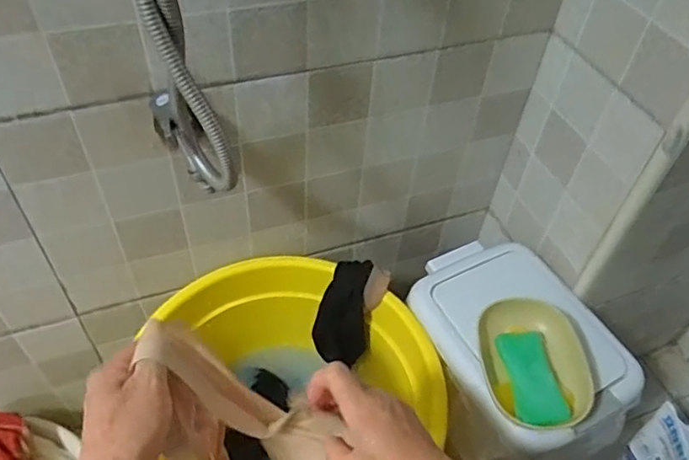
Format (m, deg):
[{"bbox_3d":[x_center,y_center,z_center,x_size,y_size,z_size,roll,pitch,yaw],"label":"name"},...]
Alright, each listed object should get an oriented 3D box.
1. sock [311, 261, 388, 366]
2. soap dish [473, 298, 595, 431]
[{"bbox_3d":[0.004,0.113,0.757,0.071,0.156,0.028,27,24,16],"label":"sock"},{"bbox_3d":[0.208,0.146,0.631,0.107,0.034,0.145,-3,49,-6],"label":"soap dish"}]

